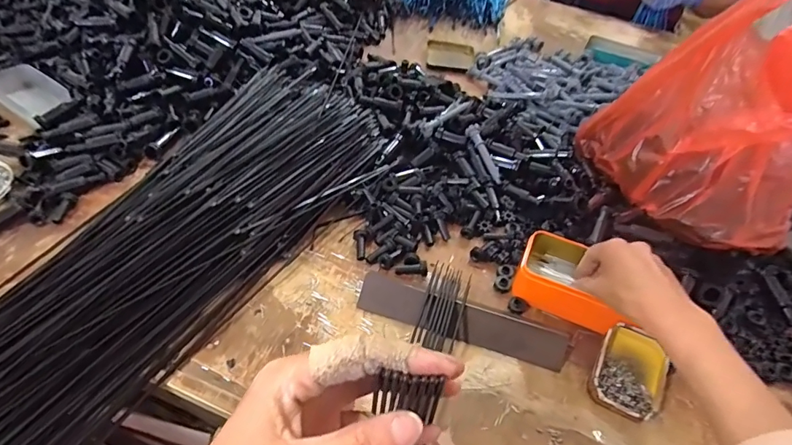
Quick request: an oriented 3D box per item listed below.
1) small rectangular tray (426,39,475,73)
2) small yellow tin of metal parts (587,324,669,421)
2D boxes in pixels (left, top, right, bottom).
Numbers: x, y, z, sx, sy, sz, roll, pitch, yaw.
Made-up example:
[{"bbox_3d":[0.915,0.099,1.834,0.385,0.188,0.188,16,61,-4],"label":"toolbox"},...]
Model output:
[{"bbox_3d":[0.105,-0.320,0.905,0.090,0.016,0.091,9,45,-1],"label":"small rectangular tray"},{"bbox_3d":[0.234,0.149,0.470,0.064,0.025,0.086,24,47,14],"label":"small yellow tin of metal parts"}]

